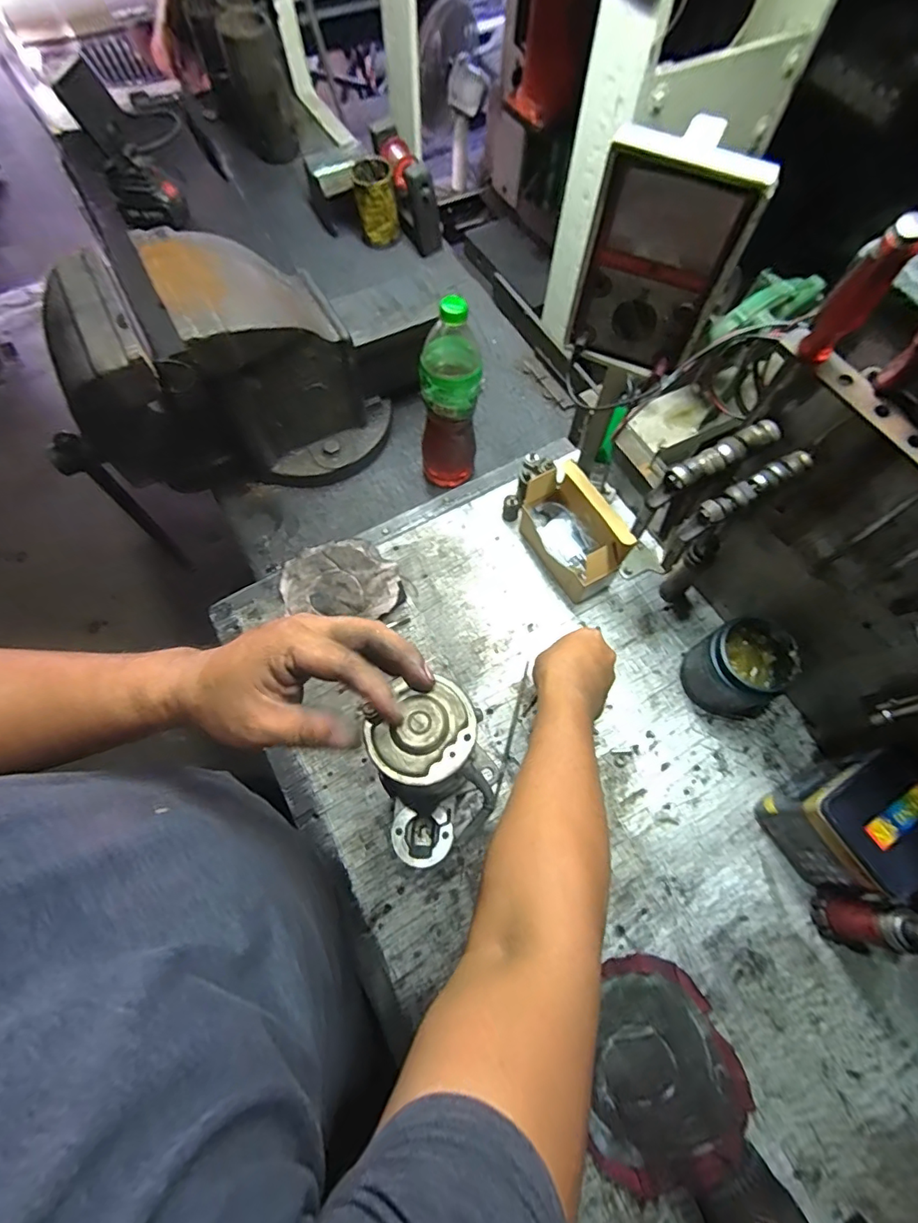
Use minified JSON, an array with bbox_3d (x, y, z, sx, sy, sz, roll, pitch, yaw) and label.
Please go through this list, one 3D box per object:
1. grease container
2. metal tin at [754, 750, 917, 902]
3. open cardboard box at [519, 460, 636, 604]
[{"bbox_3d":[0.311,0.067,0.577,0.091,0.093,0.089,0,68,1],"label":"grease container"},{"bbox_3d":[0.389,0.209,0.512,0.104,0.124,0.097,-26,70,-9],"label":"metal tin"},{"bbox_3d":[0.140,-0.100,0.651,0.081,0.110,0.145,-28,70,-9],"label":"open cardboard box"}]

